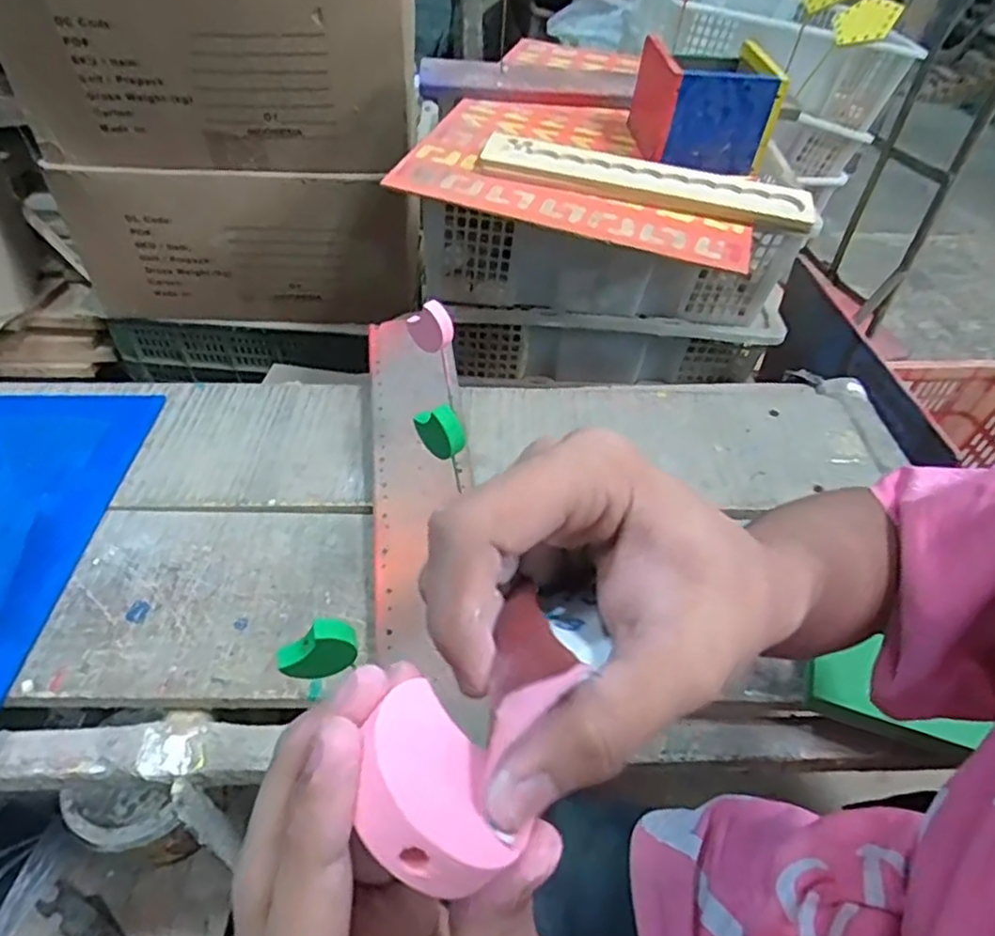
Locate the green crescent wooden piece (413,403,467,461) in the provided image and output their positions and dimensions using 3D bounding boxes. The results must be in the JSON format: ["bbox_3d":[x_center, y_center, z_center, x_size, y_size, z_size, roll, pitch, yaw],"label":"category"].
[{"bbox_3d":[-0.039,-0.026,0.462,0.011,0.042,0.043,-31,56,-30],"label":"green crescent wooden piece"}]

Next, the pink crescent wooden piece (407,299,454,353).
[{"bbox_3d":[-0.056,-0.117,0.549,0.043,0.043,0.011,33,52,25],"label":"pink crescent wooden piece"}]

